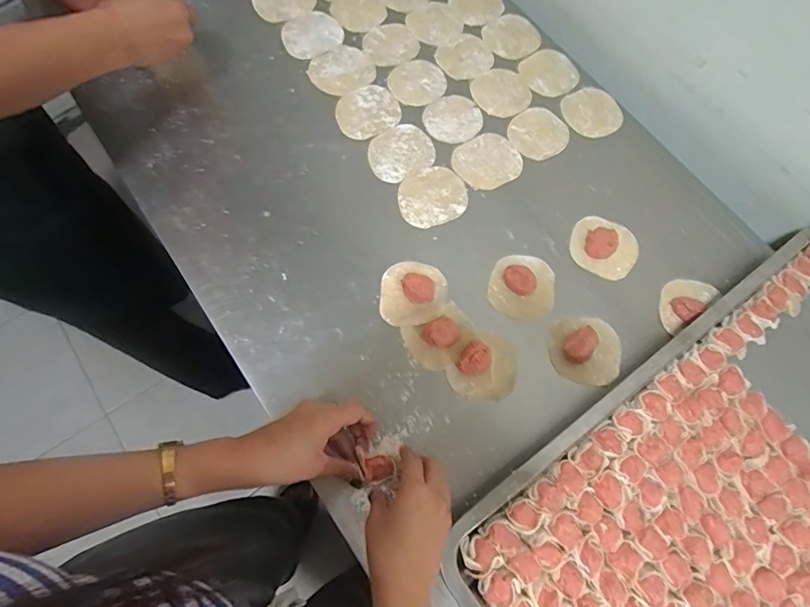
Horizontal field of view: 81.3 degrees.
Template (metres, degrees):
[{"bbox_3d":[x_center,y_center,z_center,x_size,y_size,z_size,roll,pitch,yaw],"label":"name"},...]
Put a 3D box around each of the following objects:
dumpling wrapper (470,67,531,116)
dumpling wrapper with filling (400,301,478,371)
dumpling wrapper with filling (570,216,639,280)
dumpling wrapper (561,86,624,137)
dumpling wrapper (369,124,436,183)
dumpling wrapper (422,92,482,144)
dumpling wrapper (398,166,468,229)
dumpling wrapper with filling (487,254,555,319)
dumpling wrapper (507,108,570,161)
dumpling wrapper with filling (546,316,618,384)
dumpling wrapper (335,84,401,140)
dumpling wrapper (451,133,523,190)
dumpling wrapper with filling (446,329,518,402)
[{"bbox_3d":[0.132,-0.292,0.650,0.075,0.004,0.075,1,73,-2],"label":"dumpling wrapper"},{"bbox_3d":[0.042,0.037,0.522,0.076,0.019,0.060,-28,76,-10],"label":"dumpling wrapper with filling"},{"bbox_3d":[0.246,-0.072,0.572,0.079,0.024,0.072,1,73,-2],"label":"dumpling wrapper with filling"},{"bbox_3d":[0.255,-0.261,0.643,0.070,0.004,0.075,0,78,2],"label":"dumpling wrapper"},{"bbox_3d":[-0.005,-0.196,0.613,0.086,0.004,0.073,-29,76,-10],"label":"dumpling wrapper"},{"bbox_3d":[0.065,-0.248,0.634,0.077,0.004,0.070,1,73,-2],"label":"dumpling wrapper"},{"bbox_3d":[0.034,-0.134,0.591,0.086,0.004,0.074,-24,75,-9],"label":"dumpling wrapper"},{"bbox_3d":[0.138,-0.023,0.543,0.072,0.026,0.076,1,73,-2],"label":"dumpling wrapper with filling"},{"bbox_3d":[0.178,-0.227,0.631,0.077,0.004,0.074,1,73,-2],"label":"dumpling wrapper"},{"bbox_3d":[0.200,0.051,0.526,0.074,0.021,0.072,1,73,-2],"label":"dumpling wrapper with filling"},{"bbox_3d":[-0.051,-0.258,0.631,0.087,0.006,0.075,-27,76,-10],"label":"dumpling wrapper"},{"bbox_3d":[0.106,-0.185,0.614,0.086,0.005,0.075,-28,76,-10],"label":"dumpling wrapper"},{"bbox_3d":[0.089,0.068,0.503,0.067,0.025,0.078,40,75,10],"label":"dumpling wrapper with filling"}]

